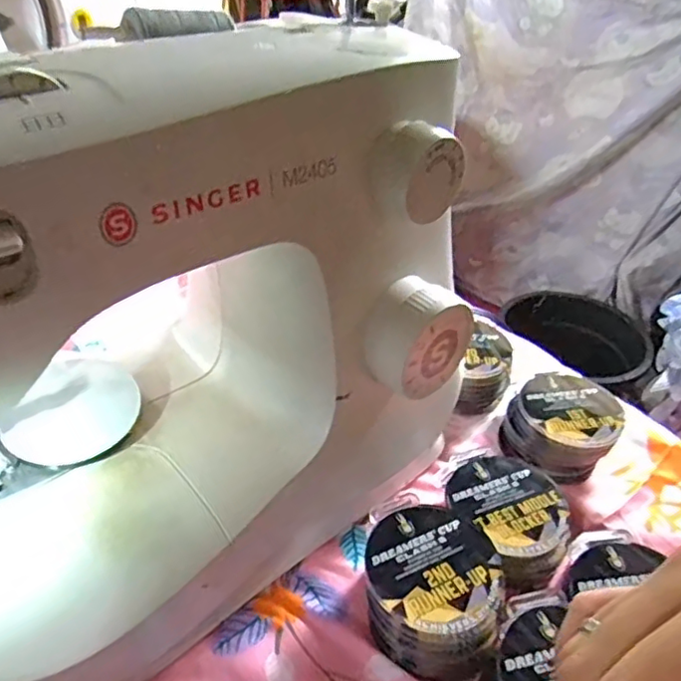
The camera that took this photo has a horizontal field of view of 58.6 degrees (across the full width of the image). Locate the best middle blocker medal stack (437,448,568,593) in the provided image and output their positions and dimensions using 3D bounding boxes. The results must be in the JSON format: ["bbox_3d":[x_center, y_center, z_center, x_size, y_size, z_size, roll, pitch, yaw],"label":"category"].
[{"bbox_3d":[0.106,0.110,0.392,0.070,0.028,0.090,-19,46,-28],"label":"best middle blocker medal stack"}]

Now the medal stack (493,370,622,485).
[{"bbox_3d":[0.167,0.060,0.456,0.075,0.040,0.078,34,47,29],"label":"medal stack"}]

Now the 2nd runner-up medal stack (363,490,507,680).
[{"bbox_3d":[0.049,0.140,0.345,0.077,0.041,0.084,16,40,11],"label":"2nd runner-up medal stack"}]

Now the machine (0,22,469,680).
[{"bbox_3d":[-0.075,0.002,0.317,0.331,0.267,0.151,-26,50,-33],"label":"machine"}]

